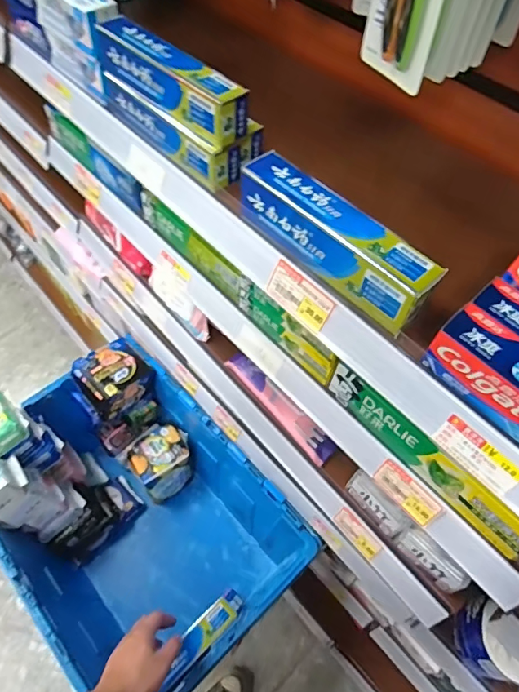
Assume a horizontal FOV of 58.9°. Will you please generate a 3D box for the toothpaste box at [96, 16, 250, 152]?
[{"bbox_3d":[-0.090,-0.262,0.452,0.039,0.048,0.190,-38,66,-23],"label":"toothpaste box"}]

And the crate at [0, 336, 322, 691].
[{"bbox_3d":[-0.238,0.342,0.934,0.404,0.353,0.590,-37,66,-22],"label":"crate"}]

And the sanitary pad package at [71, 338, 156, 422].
[{"bbox_3d":[-0.301,0.065,0.950,0.131,0.086,0.113,-39,66,-23],"label":"sanitary pad package"}]

